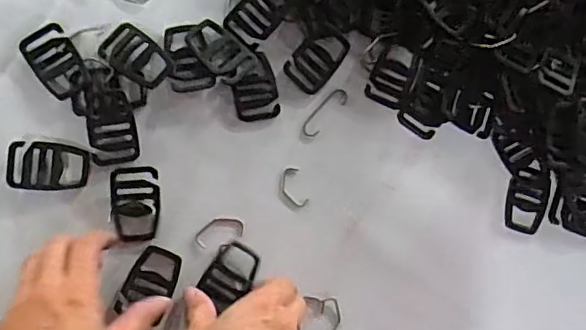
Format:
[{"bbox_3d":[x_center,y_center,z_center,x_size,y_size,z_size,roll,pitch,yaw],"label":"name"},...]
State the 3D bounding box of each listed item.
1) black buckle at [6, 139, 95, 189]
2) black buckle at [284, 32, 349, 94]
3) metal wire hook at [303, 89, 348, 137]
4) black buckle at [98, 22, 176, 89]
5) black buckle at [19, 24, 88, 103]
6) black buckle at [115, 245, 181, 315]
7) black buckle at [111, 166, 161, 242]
[{"bbox_3d":[-0.179,0.000,0.418,0.057,0.006,0.035,1,85,-8],"label":"black buckle"},{"bbox_3d":[0.020,-0.086,0.461,0.033,0.004,0.054,40,81,-3],"label":"black buckle"},{"bbox_3d":[0.026,-0.043,0.462,0.016,0.004,0.048,42,81,-3],"label":"metal wire hook"},{"bbox_3d":[-0.120,-0.083,0.437,0.054,0.004,0.035,39,81,-3],"label":"black buckle"},{"bbox_3d":[-0.176,-0.077,0.424,0.033,0.004,0.054,-33,90,-9],"label":"black buckle"},{"bbox_3d":[-0.105,0.088,0.423,0.035,0.006,0.053,27,82,-5],"label":"black buckle"},{"bbox_3d":[-0.117,0.029,0.426,0.034,0.005,0.056,-2,85,-8],"label":"black buckle"}]

